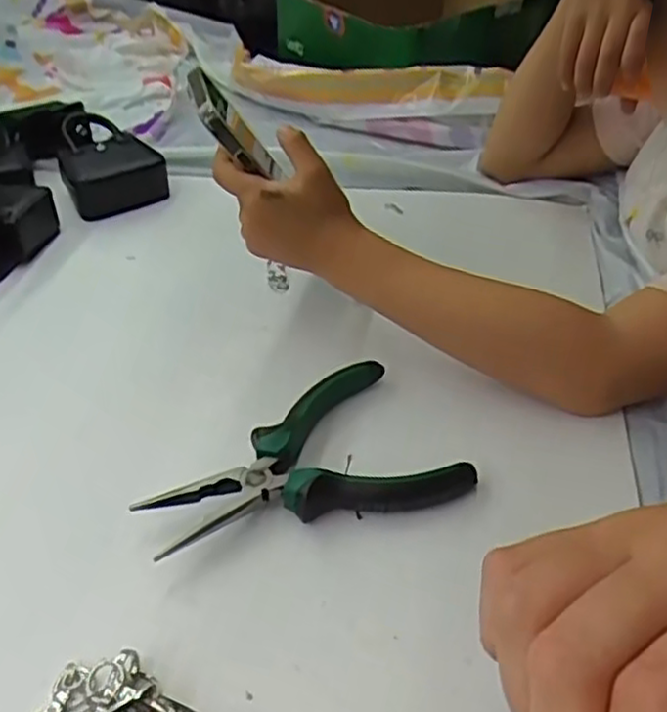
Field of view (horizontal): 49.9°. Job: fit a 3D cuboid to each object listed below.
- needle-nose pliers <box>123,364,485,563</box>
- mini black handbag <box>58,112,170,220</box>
[{"bbox_3d":[-0.013,0.059,0.350,0.146,0.022,0.092,-22,44,-25],"label":"needle-nose pliers"},{"bbox_3d":[-0.190,-0.160,0.597,0.072,0.049,0.105,-21,43,-24],"label":"mini black handbag"}]

